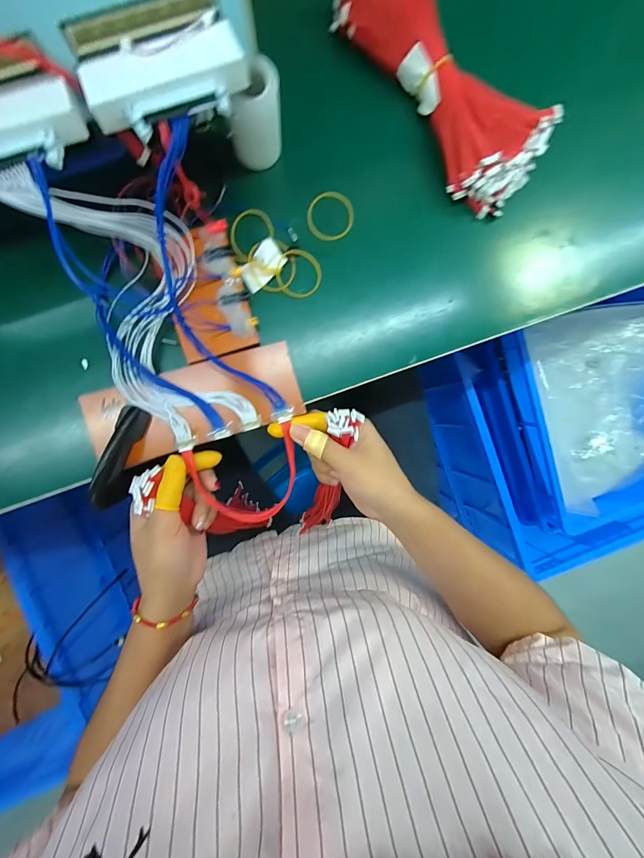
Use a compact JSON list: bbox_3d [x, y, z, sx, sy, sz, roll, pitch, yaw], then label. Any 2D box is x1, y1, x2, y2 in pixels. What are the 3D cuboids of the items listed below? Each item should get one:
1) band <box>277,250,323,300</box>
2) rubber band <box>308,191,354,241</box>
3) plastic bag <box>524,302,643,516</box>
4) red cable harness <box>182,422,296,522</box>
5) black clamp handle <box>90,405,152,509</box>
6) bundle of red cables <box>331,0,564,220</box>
[{"bbox_3d":[-0.022,-0.153,0.334,0.044,0.005,0.045,-3,99,-19],"label":"band"},{"bbox_3d":[0.008,-0.213,0.338,0.045,0.008,0.044,-1,99,-6],"label":"rubber band"},{"bbox_3d":[0.521,-0.039,0.627,0.256,0.101,0.357,-11,92,-4],"label":"plastic bag"},{"bbox_3d":[-0.067,0.049,0.330,0.094,0.023,0.088,-18,93,-4],"label":"red cable harness"},{"bbox_3d":[-0.180,0.025,0.299,0.019,0.032,0.090,20,90,-5],"label":"black clamp handle"},{"bbox_3d":[0.119,-0.340,0.318,0.103,0.044,0.255,-39,94,-3],"label":"bundle of red cables"}]

